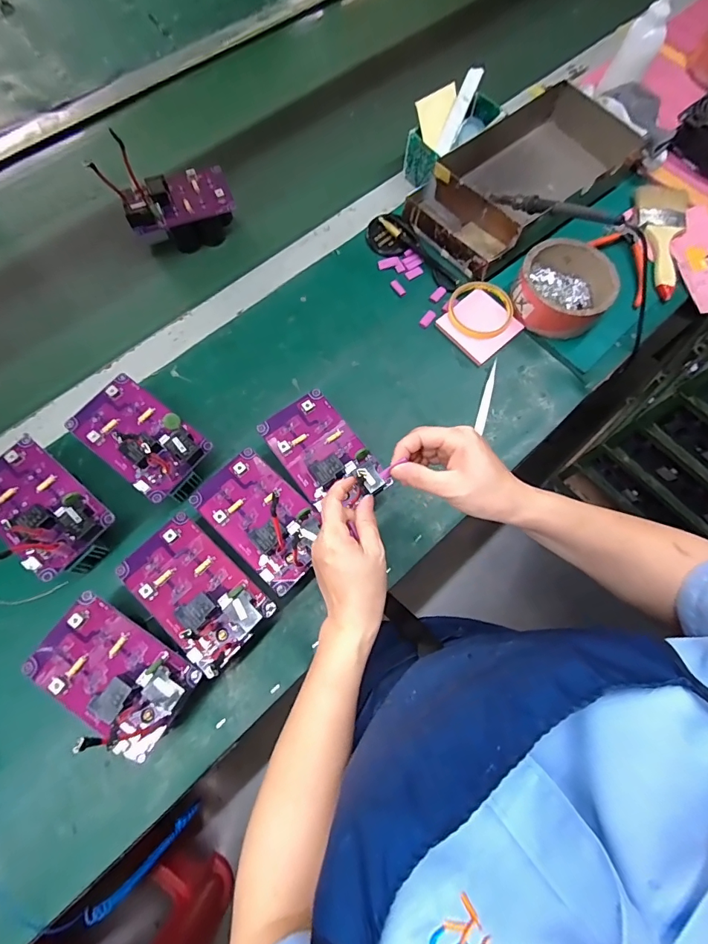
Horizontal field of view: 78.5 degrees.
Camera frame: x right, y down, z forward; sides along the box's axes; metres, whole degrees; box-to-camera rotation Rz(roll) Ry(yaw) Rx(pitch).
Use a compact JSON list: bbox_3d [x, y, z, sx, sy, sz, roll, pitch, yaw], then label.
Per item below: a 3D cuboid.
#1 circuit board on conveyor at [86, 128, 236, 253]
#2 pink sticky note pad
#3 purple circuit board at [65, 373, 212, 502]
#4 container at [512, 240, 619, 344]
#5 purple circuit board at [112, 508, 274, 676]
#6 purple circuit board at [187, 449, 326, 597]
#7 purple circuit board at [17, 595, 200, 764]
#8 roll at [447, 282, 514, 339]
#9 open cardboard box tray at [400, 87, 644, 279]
[{"bbox_3d":[-0.242,-0.368,0.581,0.145,0.100,0.076,-21,74,-8],"label":"circuit board on conveyor"},{"bbox_3d":[0.170,-0.198,0.586,0.086,0.013,0.086,-40,77,-13],"label":"pink sticky note pad"},{"bbox_3d":[-0.233,-0.035,0.482,0.143,0.070,0.081,37,75,10],"label":"purple circuit board"},{"bbox_3d":[0.278,-0.245,0.580,0.119,0.052,0.119,0,72,-1],"label":"container"},{"bbox_3d":[-0.151,0.109,0.406,0.140,0.022,0.082,43,76,11],"label":"purple circuit board"},{"bbox_3d":[-0.092,0.042,0.434,0.086,0.021,0.139,-43,78,-14],"label":"purple circuit board"},{"bbox_3d":[-0.219,0.181,0.381,0.142,0.028,0.091,31,74,8],"label":"purple circuit board"},{"bbox_3d":[0.171,-0.221,0.588,0.084,0.012,0.087,0,72,-1],"label":"roll"},{"bbox_3d":[0.243,-0.427,0.631,0.190,0.062,0.323,43,76,12],"label":"open cardboard box tray"}]

